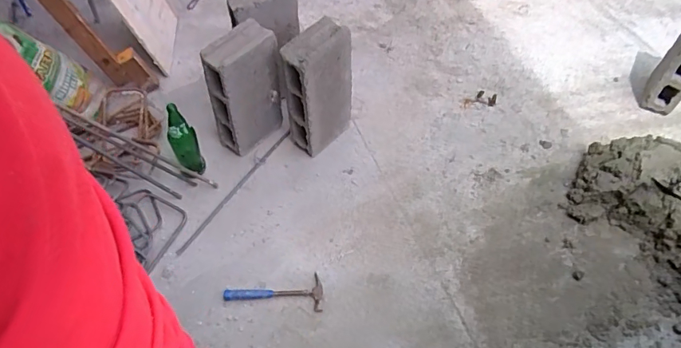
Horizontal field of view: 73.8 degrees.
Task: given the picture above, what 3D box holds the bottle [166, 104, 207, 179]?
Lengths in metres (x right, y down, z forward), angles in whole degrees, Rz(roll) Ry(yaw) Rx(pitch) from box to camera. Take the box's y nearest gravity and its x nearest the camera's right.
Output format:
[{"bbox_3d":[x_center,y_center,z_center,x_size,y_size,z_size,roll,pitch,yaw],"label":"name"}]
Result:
[{"bbox_3d":[-0.456,-0.088,1.325,0.075,0.236,0.083,-22,57,-16],"label":"bottle"}]

